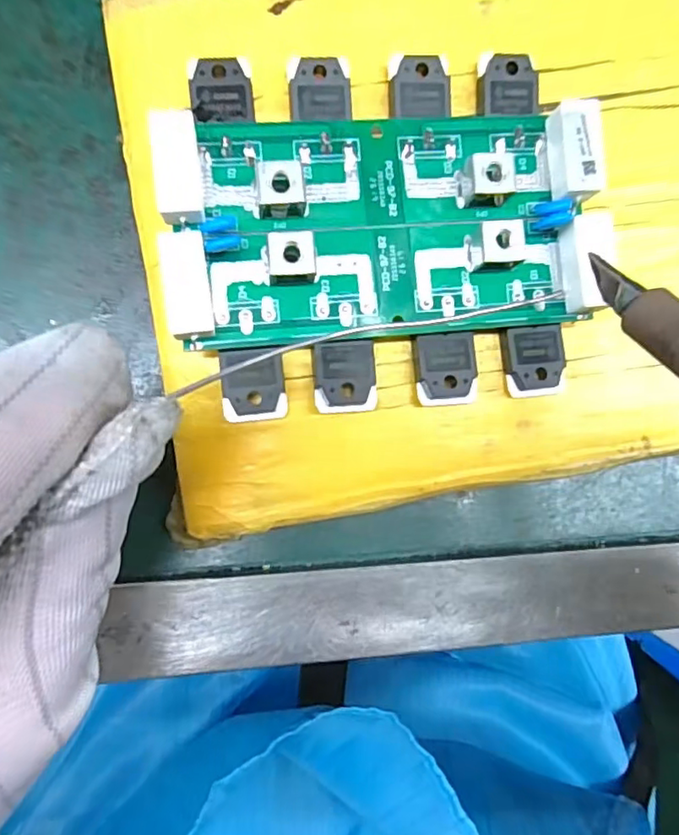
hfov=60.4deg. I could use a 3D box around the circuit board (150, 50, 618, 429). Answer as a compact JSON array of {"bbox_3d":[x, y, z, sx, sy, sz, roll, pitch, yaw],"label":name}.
[{"bbox_3d":[0.012,-0.046,0.143,0.105,0.018,0.085,-6,91,-8],"label":"circuit board"}]

